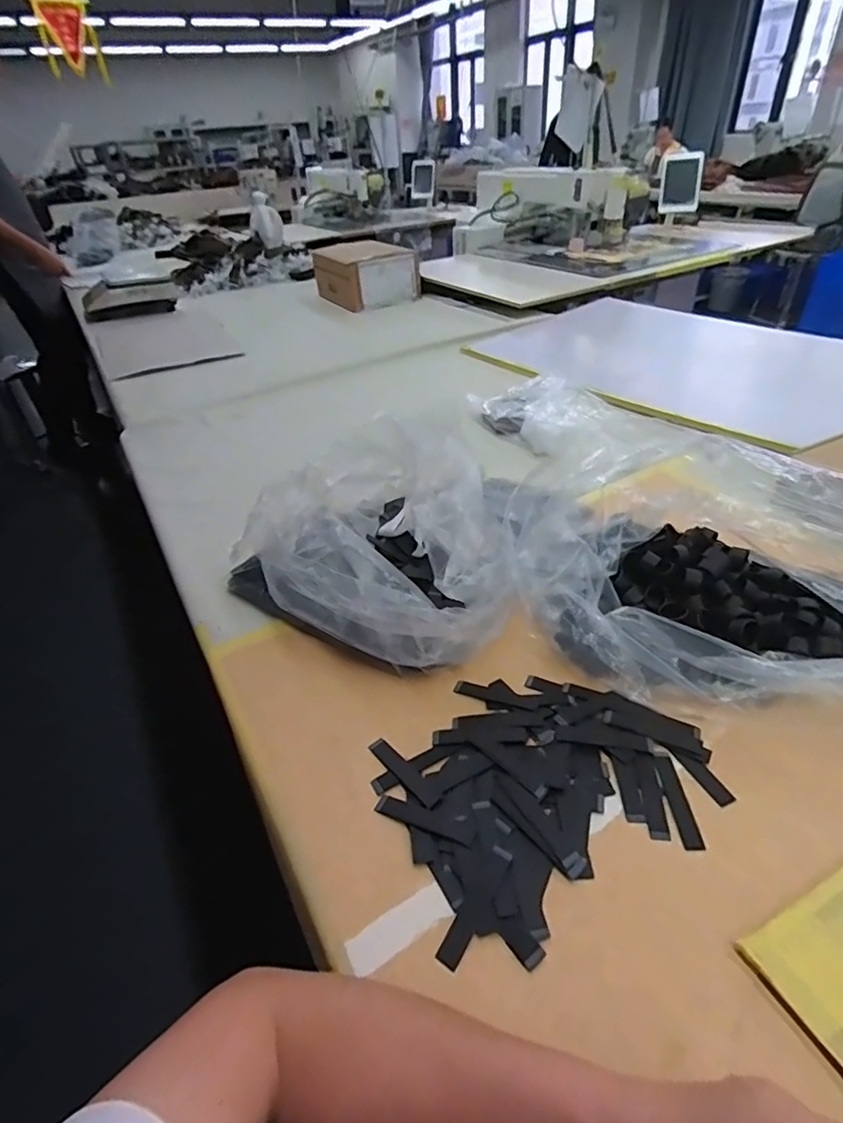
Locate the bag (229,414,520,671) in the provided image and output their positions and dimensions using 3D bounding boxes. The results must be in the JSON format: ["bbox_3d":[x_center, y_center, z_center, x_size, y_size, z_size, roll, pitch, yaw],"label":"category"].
[{"bbox_3d":[-0.026,-0.036,0.711,0.357,0.139,0.308,17,43,27],"label":"bag"}]

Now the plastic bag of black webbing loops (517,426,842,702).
[{"bbox_3d":[0.333,0.005,0.572,0.422,0.205,0.269,10,40,19],"label":"plastic bag of black webbing loops"}]

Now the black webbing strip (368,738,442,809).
[{"bbox_3d":[-0.017,0.200,0.526,0.020,0.004,0.089,-25,40,-33],"label":"black webbing strip"}]

